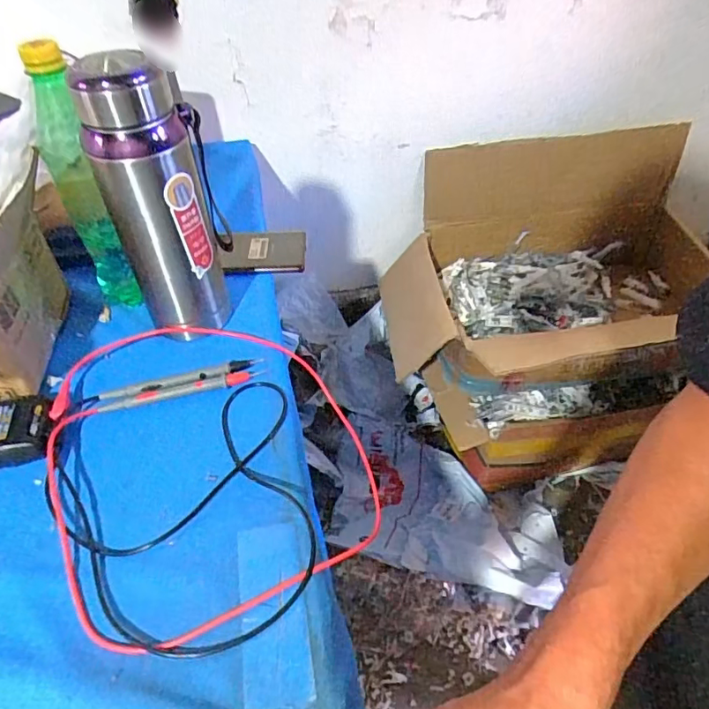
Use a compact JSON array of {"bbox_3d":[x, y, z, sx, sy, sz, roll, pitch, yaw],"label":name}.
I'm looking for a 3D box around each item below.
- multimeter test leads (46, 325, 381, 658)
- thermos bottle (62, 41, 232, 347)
[{"bbox_3d":[-0.119,0.072,0.423,0.228,0.016,0.297,-20,49,-16],"label":"multimeter test leads"},{"bbox_3d":[-0.164,-0.122,0.456,0.070,0.233,0.074,11,48,12],"label":"thermos bottle"}]

